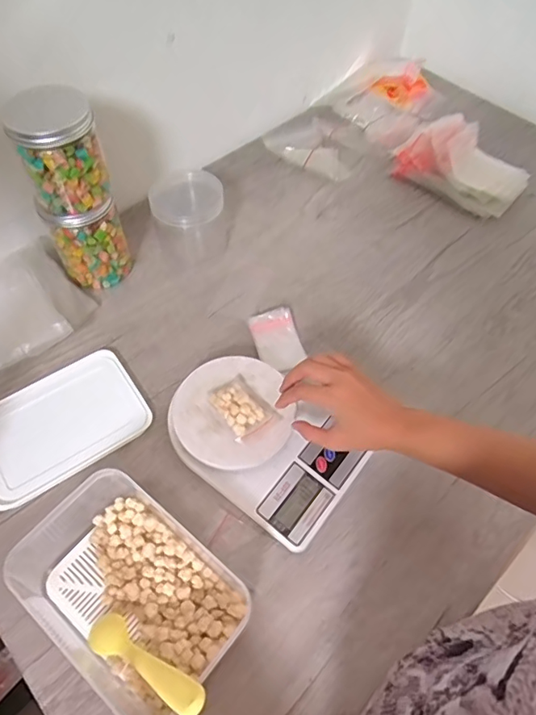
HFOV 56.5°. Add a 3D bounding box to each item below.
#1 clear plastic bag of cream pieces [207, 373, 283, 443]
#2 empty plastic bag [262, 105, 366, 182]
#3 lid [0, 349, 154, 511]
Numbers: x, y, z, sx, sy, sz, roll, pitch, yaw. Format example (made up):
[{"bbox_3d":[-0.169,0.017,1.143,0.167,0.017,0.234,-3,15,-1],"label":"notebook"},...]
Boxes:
[{"bbox_3d":[-0.028,0.051,0.542,0.053,0.020,0.066,-30,64,-19],"label":"clear plastic bag of cream pieces"},{"bbox_3d":[0.092,-0.362,0.825,0.154,0.024,0.144,40,65,20],"label":"empty plastic bag"},{"bbox_3d":[-0.240,0.076,0.573,0.188,0.017,0.125,-29,64,-19],"label":"lid"}]

